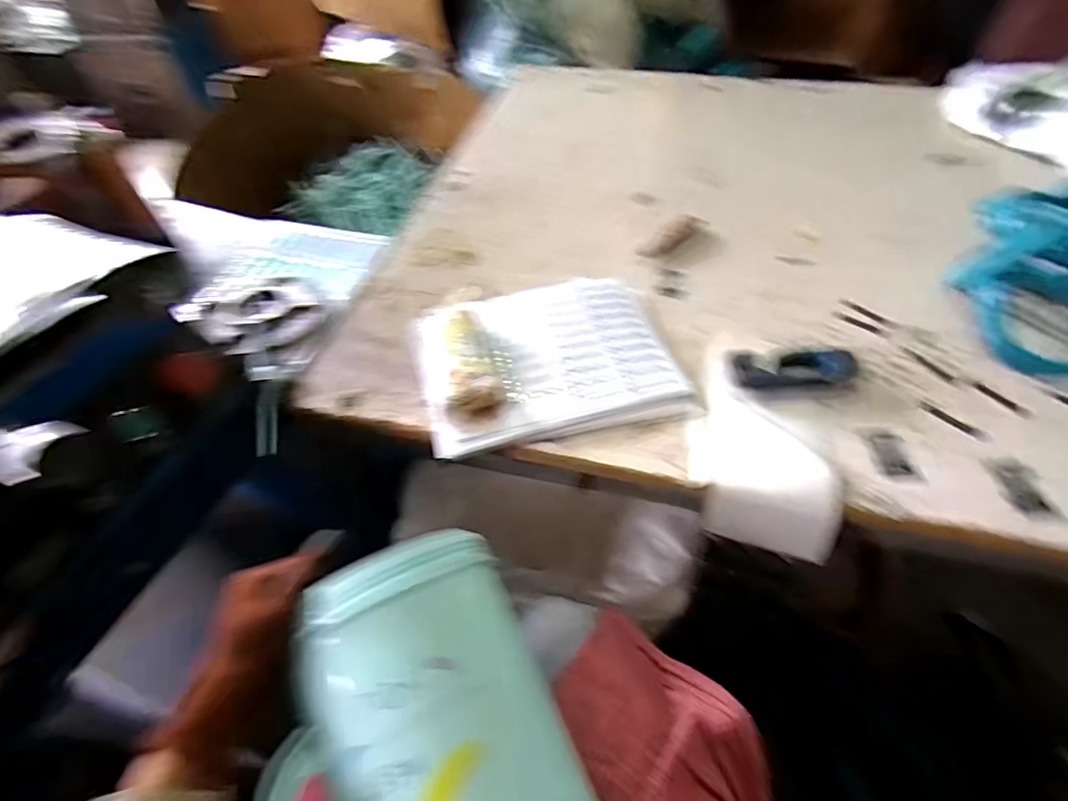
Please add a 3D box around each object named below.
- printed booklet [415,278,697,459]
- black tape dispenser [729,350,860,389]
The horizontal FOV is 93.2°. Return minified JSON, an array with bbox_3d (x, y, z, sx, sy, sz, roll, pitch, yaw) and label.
[{"bbox_3d":[0.013,-0.054,0.548,0.267,0.020,0.211,-11,50,-10],"label":"printed booklet"},{"bbox_3d":[0.270,-0.030,0.528,0.123,0.029,0.046,0,50,1],"label":"black tape dispenser"}]

